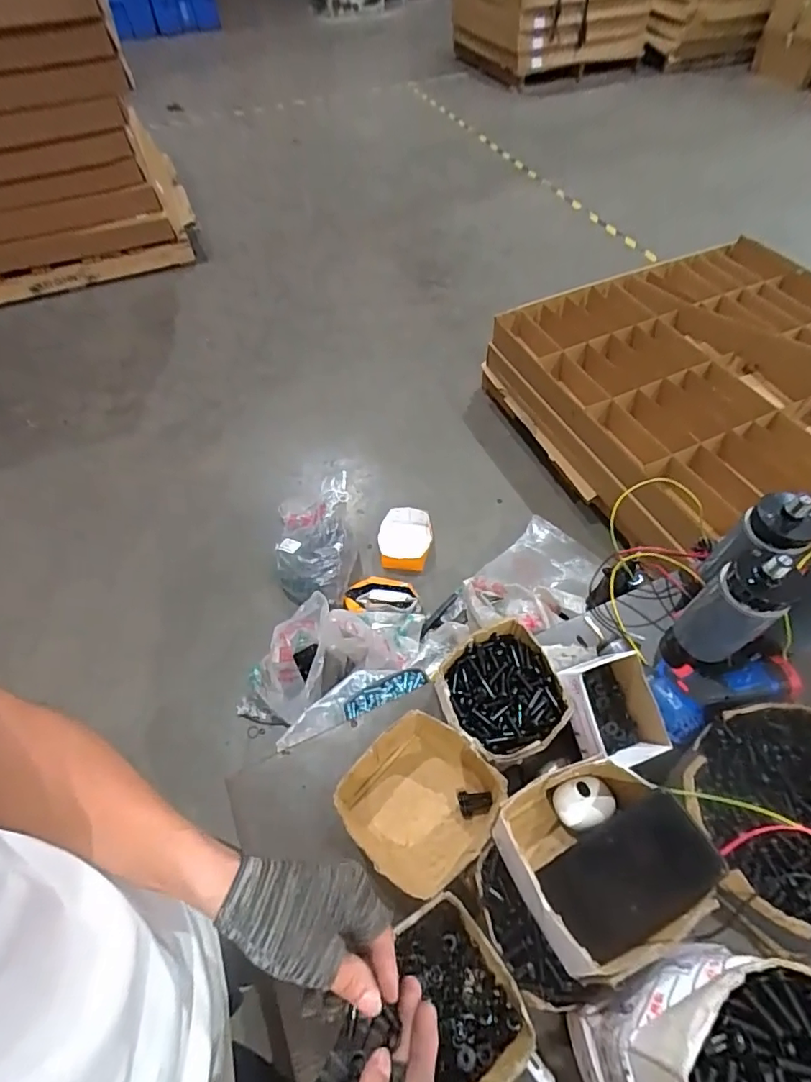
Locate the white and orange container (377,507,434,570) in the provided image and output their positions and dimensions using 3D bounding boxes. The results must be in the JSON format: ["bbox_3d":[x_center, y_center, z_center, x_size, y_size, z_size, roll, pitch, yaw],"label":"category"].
[{"bbox_3d":[-0.001,-0.006,1.600,0.151,0.053,0.208,5,56,5],"label":"white and orange container"}]

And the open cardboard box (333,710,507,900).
[{"bbox_3d":[0.017,0.295,0.601,0.164,0.074,0.153,-35,61,-20],"label":"open cardboard box"}]

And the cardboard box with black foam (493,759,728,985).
[{"bbox_3d":[0.178,0.298,0.498,0.152,0.114,0.147,-24,58,-14],"label":"cardboard box with black foam"}]

